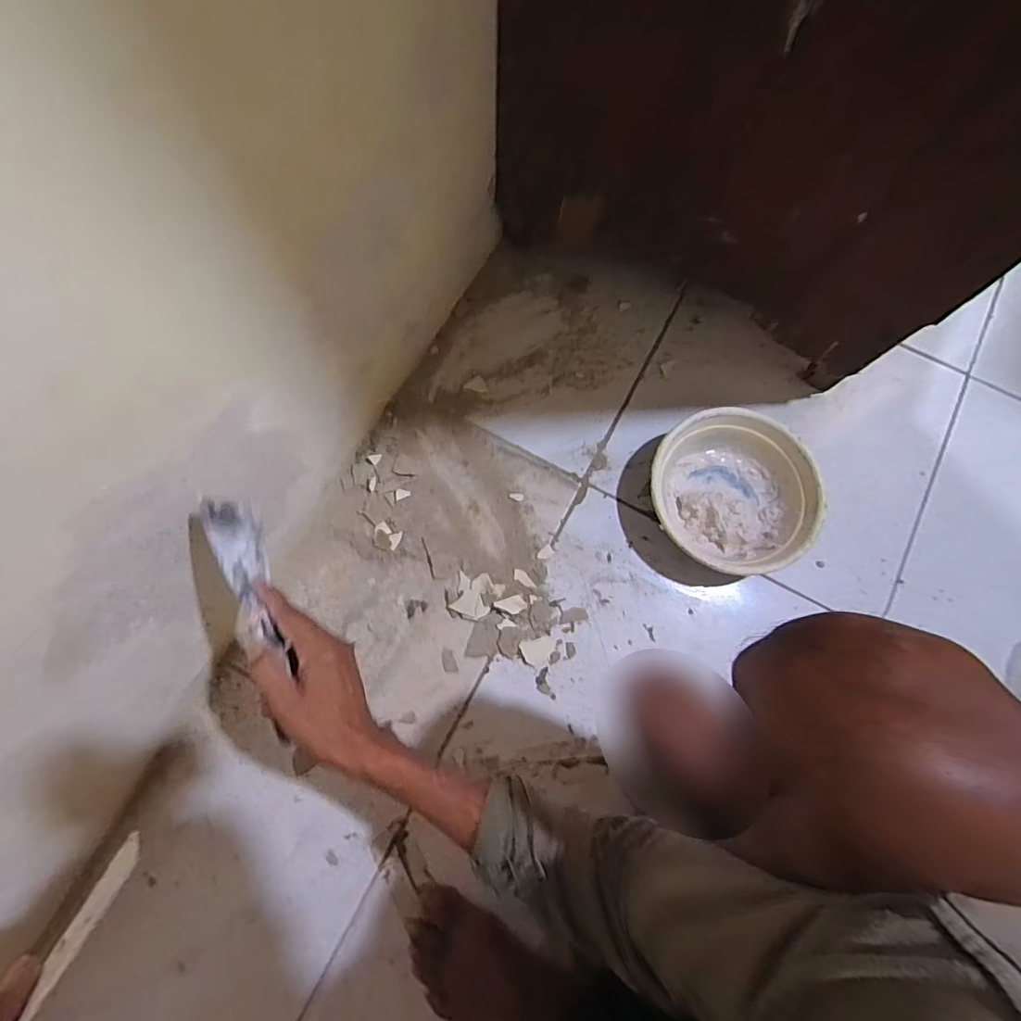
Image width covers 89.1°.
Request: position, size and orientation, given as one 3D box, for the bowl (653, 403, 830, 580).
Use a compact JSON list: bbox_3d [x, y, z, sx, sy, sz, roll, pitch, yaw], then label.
[{"bbox_3d":[0.261,-0.019,0.625,0.187,0.067,0.188,0,76,-1],"label":"bowl"}]

